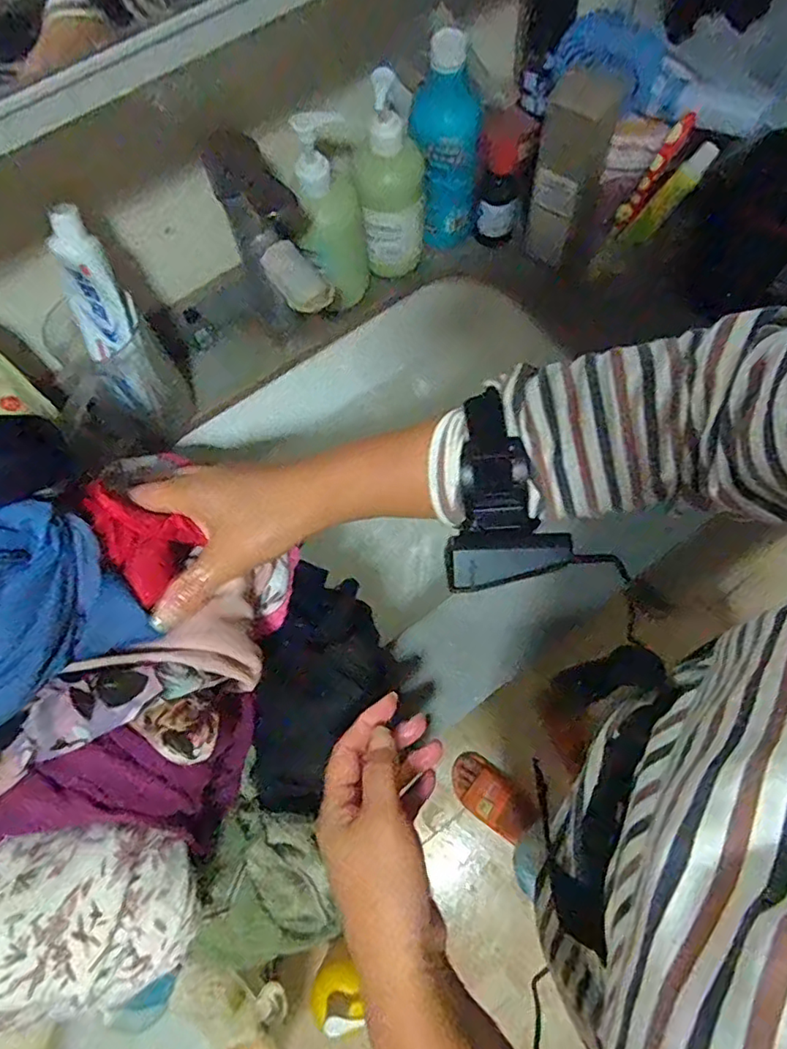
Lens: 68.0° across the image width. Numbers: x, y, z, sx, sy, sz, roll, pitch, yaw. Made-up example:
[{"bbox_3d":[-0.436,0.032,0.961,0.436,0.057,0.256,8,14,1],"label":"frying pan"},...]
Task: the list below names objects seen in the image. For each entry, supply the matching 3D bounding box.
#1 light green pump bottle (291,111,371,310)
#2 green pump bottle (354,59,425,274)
[{"bbox_3d":[-0.058,-0.278,0.535,0.058,0.171,0.062,1,69,3],"label":"light green pump bottle"},{"bbox_3d":[-0.003,-0.319,0.544,0.063,0.171,0.052,1,69,3],"label":"green pump bottle"}]

